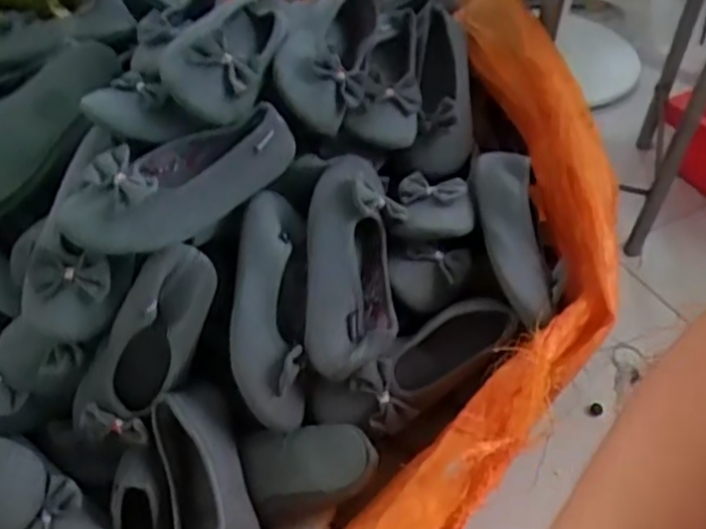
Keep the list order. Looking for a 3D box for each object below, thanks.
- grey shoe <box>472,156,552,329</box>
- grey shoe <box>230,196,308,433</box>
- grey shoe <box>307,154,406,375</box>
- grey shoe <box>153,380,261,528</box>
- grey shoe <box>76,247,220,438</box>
[{"bbox_3d":[0.169,-0.032,0.771,0.066,0.060,0.221,2,47,1],"label":"grey shoe"},{"bbox_3d":[-0.084,0.040,0.722,0.071,0.057,0.247,0,68,-1],"label":"grey shoe"},{"bbox_3d":[0.000,-0.003,0.744,0.094,0.061,0.251,2,61,1],"label":"grey shoe"},{"bbox_3d":[-0.138,0.201,0.664,0.093,0.046,0.208,-6,47,-7],"label":"grey shoe"},{"bbox_3d":[-0.201,0.085,0.690,0.074,0.051,0.219,34,98,27],"label":"grey shoe"}]

